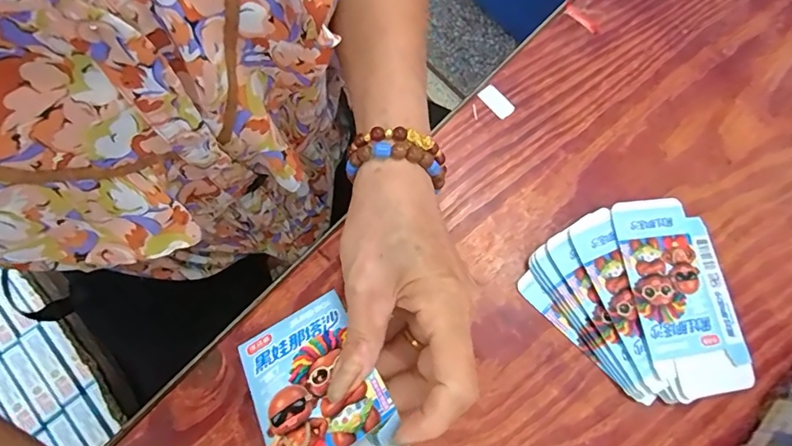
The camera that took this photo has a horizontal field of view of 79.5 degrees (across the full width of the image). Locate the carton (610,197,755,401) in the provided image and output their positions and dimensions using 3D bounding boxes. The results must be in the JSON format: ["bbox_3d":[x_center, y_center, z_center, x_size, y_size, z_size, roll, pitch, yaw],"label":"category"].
[{"bbox_3d":[0.219,0.054,0.366,0.081,0.005,0.149,-7,75,-13],"label":"carton"}]

